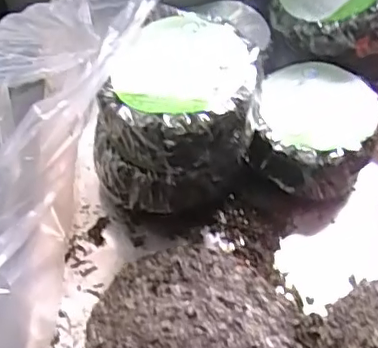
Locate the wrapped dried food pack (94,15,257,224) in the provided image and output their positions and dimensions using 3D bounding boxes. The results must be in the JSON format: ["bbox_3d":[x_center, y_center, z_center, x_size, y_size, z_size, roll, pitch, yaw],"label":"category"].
[{"bbox_3d":[-0.016,-0.064,0.736,0.193,0.199,0.179,8,51,5],"label":"wrapped dried food pack"}]

